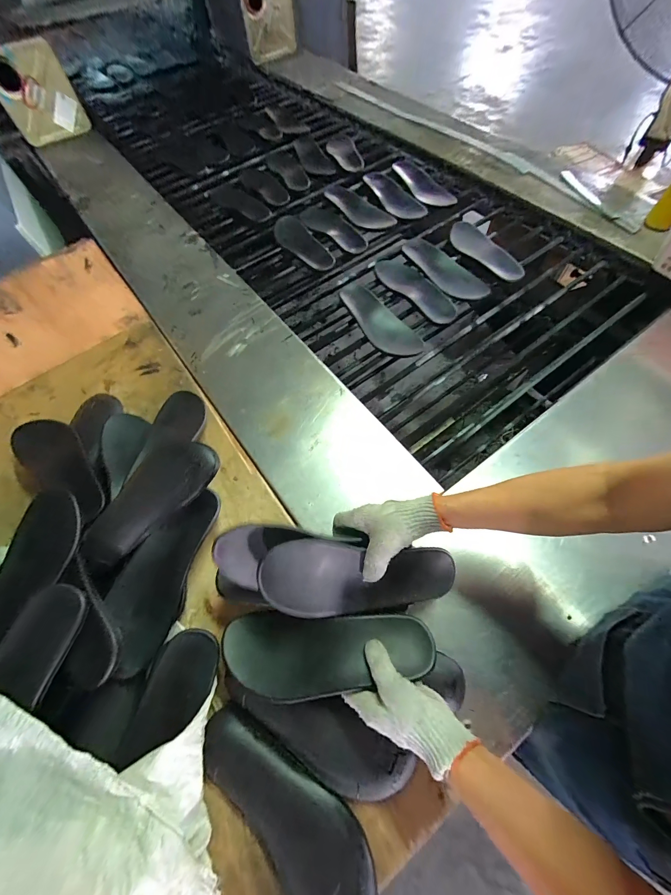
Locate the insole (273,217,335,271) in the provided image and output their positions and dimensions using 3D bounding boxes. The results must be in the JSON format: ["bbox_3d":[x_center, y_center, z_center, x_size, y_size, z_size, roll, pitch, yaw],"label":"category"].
[{"bbox_3d":[-0.099,-0.566,0.907,0.089,0.023,0.242,-29,65,-11],"label":"insole"}]

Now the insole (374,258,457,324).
[{"bbox_3d":[0.197,-0.390,0.805,0.086,0.018,0.250,-39,68,-15],"label":"insole"}]

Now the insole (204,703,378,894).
[{"bbox_3d":[-0.059,0.434,0.397,0.257,0.017,0.098,41,73,20],"label":"insole"}]

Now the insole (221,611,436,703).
[{"bbox_3d":[-0.008,0.256,0.408,0.259,0.031,0.094,-2,64,0],"label":"insole"}]

